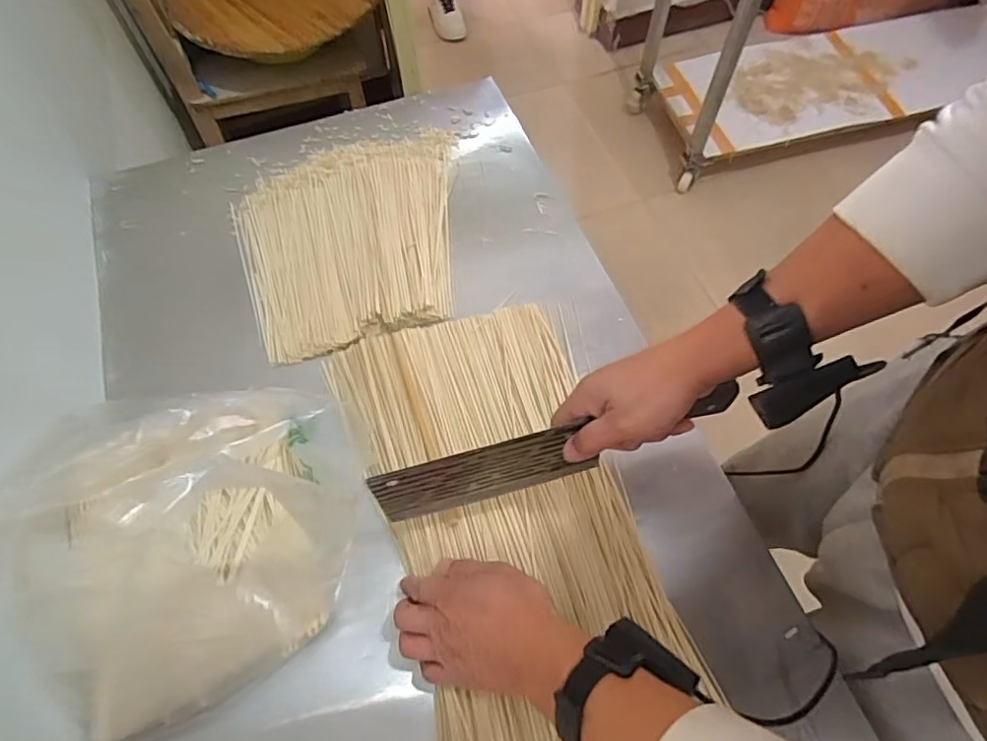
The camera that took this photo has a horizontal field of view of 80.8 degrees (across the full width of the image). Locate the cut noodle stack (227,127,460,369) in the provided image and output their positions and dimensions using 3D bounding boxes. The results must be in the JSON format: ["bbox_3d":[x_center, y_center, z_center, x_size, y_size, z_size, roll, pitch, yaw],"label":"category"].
[{"bbox_3d":[-0.172,-0.180,0.738,0.290,0.029,0.303,-17,63,-9],"label":"cut noodle stack"}]

